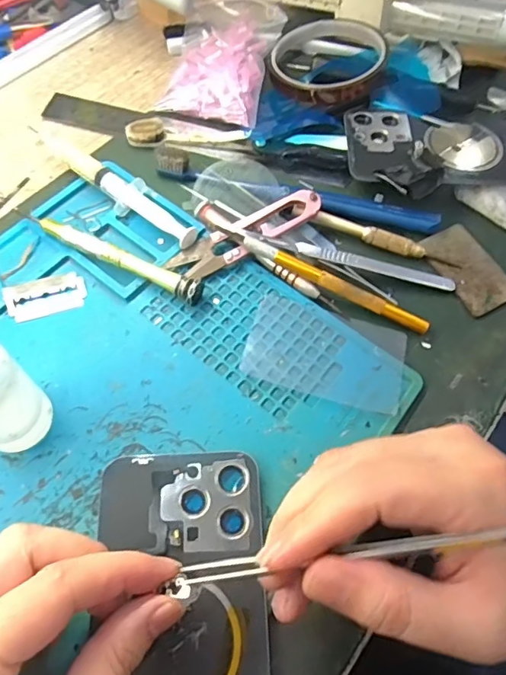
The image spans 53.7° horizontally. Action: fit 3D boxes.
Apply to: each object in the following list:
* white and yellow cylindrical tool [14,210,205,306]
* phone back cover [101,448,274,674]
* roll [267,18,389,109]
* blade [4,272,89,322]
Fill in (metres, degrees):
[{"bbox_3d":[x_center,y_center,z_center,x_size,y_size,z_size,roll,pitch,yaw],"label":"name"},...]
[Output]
[{"bbox_3d":[-0.087,-0.049,0.292,0.123,0.015,0.016,22,64,8],"label":"white and yellow cylindrical tool"},{"bbox_3d":[-0.029,0.128,0.212,0.072,0.009,0.158,-2,64,-4],"label":"phone back cover"},{"bbox_3d":[0.055,-0.205,0.364,0.080,0.020,0.082,1,63,-2],"label":"roll"},{"bbox_3d":[-0.117,-0.023,0.284,0.043,0.004,0.022,-13,79,-16],"label":"blade"}]

